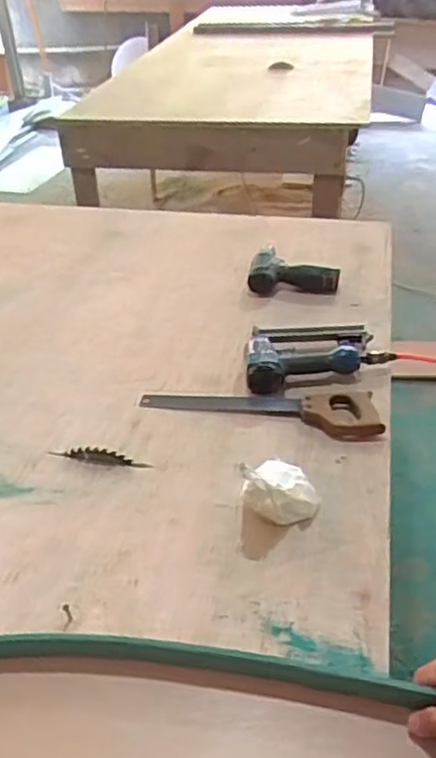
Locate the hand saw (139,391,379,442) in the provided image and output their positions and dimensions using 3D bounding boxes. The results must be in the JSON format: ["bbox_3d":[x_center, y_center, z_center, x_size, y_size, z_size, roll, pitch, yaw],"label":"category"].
[{"bbox_3d":[0.062,0.049,1.037,0.382,0.022,0.104,2,36,7],"label":"hand saw"}]

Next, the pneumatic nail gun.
[{"bbox_3d":[0.159,-0.050,1.145,0.254,0.052,0.144,-10,36,-10],"label":"pneumatic nail gun"}]

